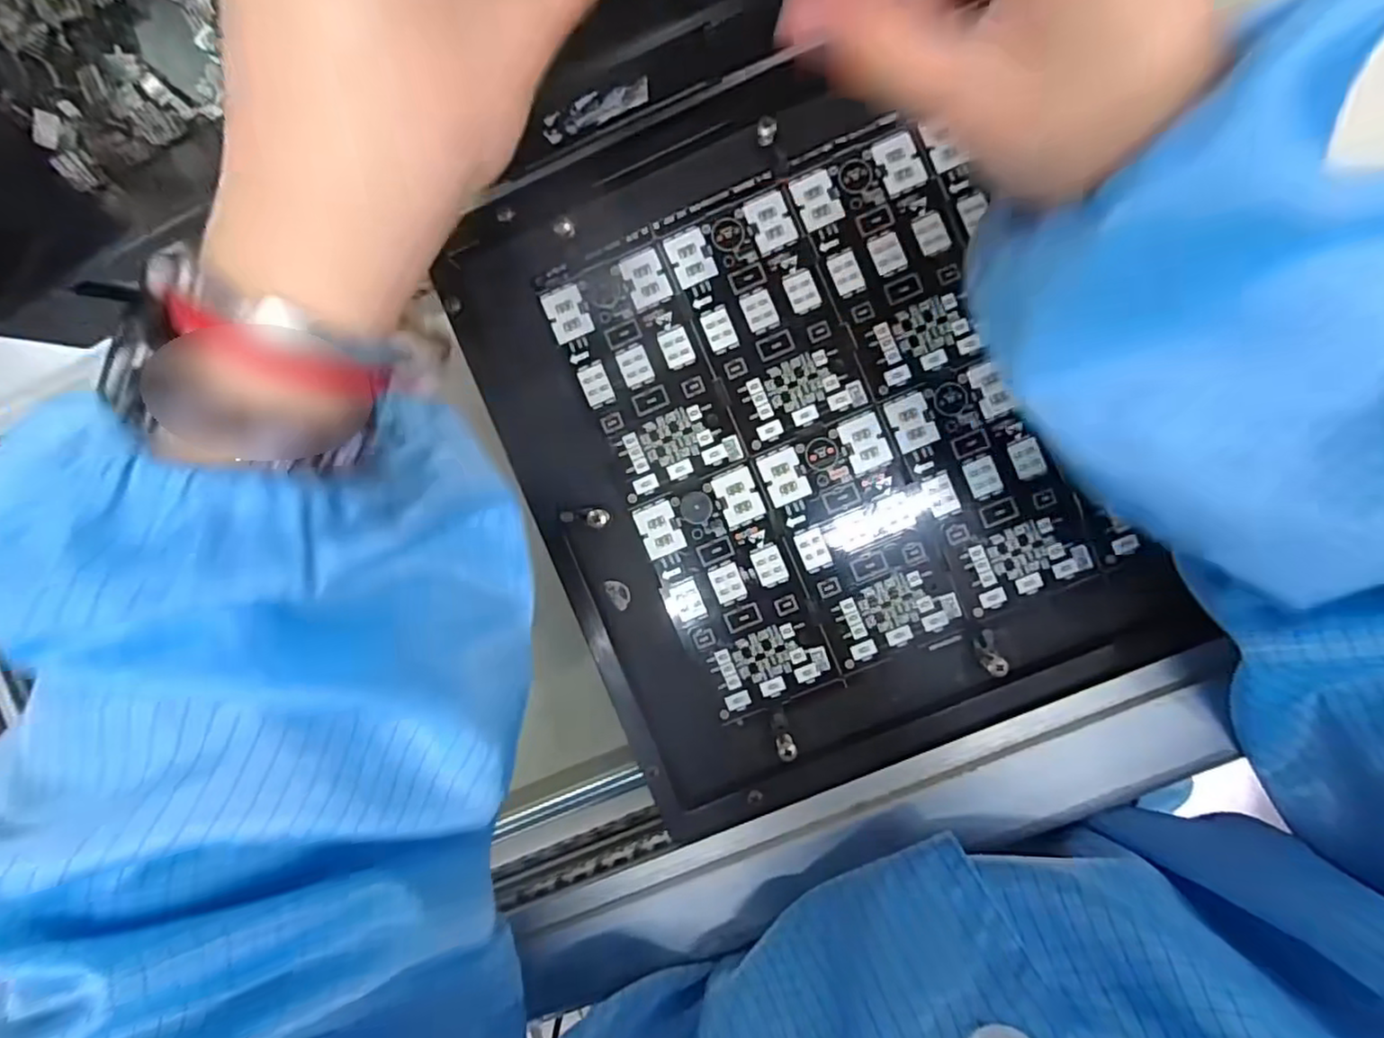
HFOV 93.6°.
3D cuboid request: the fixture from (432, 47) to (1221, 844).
[{"bbox_3d":[0.042,-0.029,0.273,0.216,0.016,0.280,-23,92,4],"label":"fixture"}]

